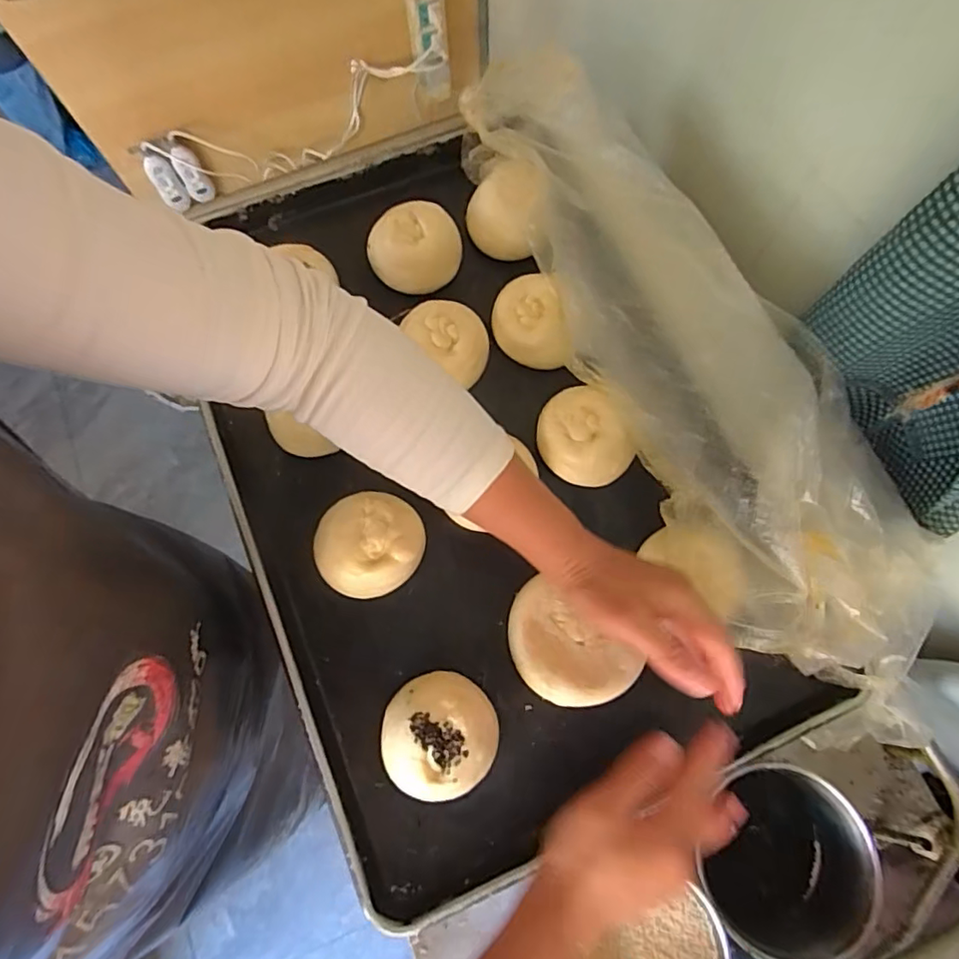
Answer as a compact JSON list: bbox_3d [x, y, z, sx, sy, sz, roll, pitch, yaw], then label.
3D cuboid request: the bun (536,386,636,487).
[{"bbox_3d":[0.084,-0.036,0.466,0.070,0.041,0.075,0,73,1],"label":"bun"}]

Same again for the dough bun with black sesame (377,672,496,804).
[{"bbox_3d":[-0.027,0.178,0.394,0.076,0.026,0.080,0,73,1],"label":"dough bun with black sesame"}]

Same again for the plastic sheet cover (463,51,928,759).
[{"bbox_3d":[0.168,-0.114,0.454,0.177,0.071,0.630,-25,74,-6],"label":"plastic sheet cover"}]

